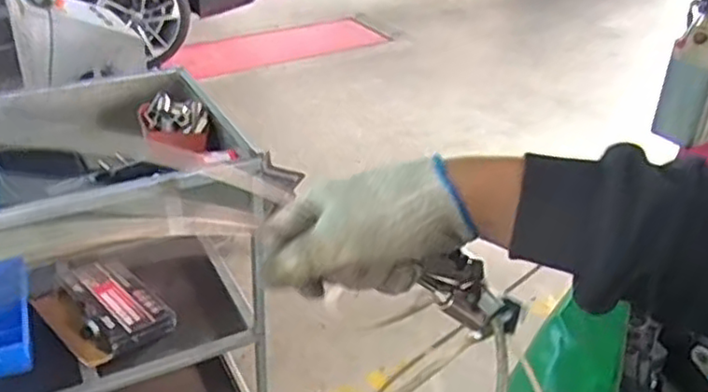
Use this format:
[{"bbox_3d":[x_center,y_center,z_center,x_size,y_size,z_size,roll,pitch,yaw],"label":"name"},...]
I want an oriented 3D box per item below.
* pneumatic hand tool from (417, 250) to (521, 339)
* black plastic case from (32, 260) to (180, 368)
[{"bbox_3d":[0.094,0.079,0.534,0.093,0.043,0.025,40,23,-24],"label":"pneumatic hand tool"},{"bbox_3d":[-0.601,0.265,1.658,0.263,0.073,0.223,42,56,13],"label":"black plastic case"}]

